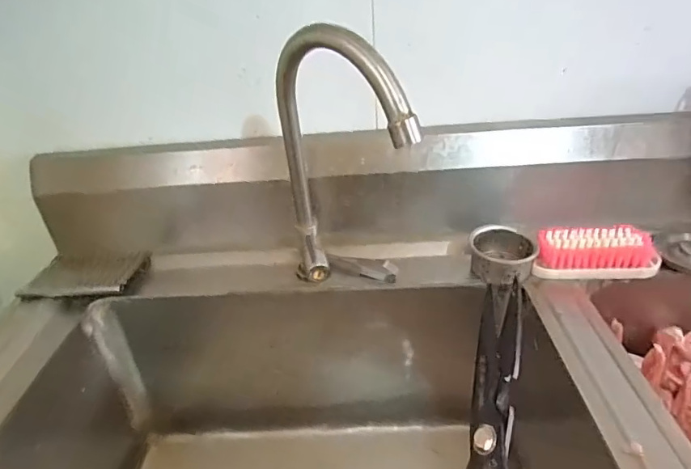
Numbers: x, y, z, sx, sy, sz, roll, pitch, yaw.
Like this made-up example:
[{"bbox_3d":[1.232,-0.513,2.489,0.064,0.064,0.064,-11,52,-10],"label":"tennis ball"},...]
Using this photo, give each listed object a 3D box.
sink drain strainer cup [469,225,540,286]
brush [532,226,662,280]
[{"bbox_3d":[0.182,0.025,0.551,0.071,0.039,0.071,-3,31,2],"label":"sink drain strainer cup"},{"bbox_3d":[0.284,0.021,0.542,0.129,0.041,0.045,-1,31,6],"label":"brush"}]

